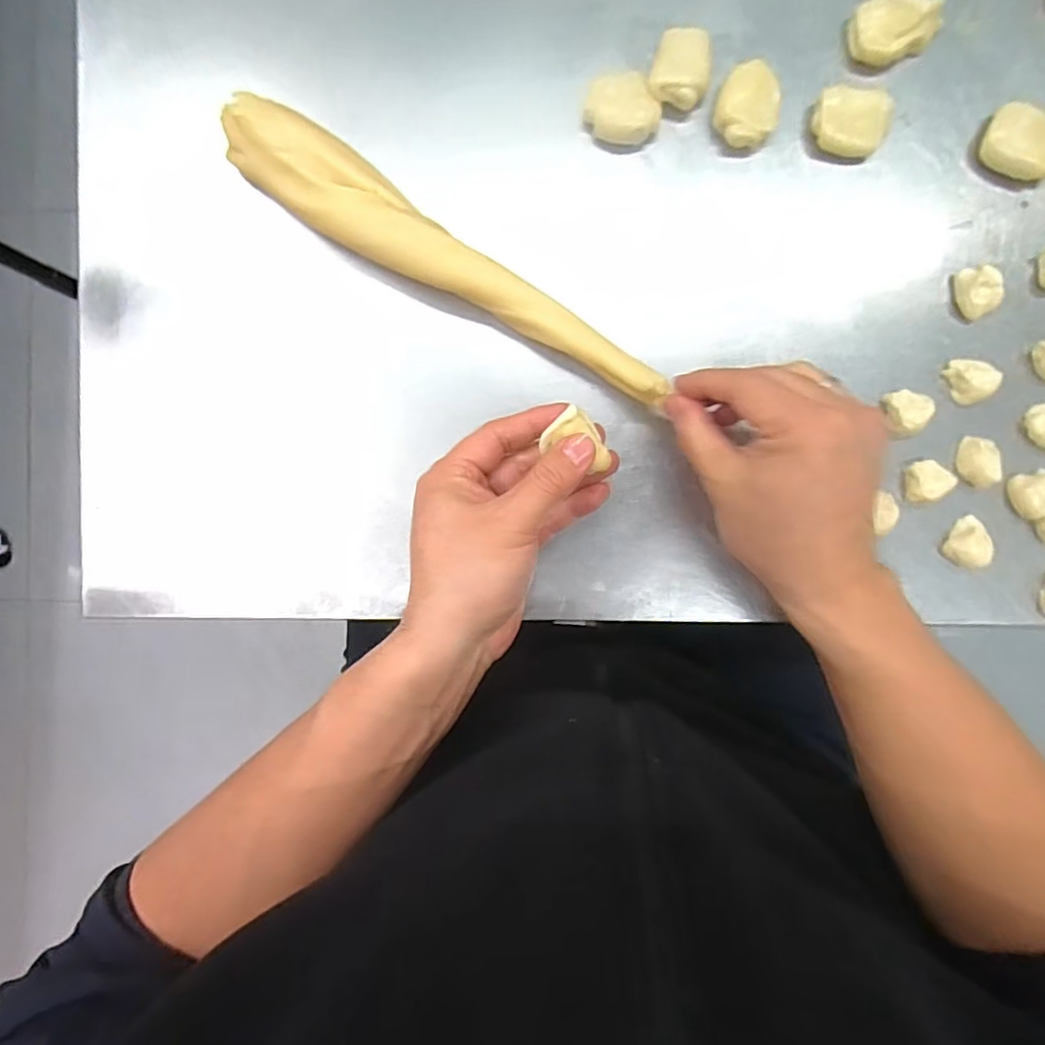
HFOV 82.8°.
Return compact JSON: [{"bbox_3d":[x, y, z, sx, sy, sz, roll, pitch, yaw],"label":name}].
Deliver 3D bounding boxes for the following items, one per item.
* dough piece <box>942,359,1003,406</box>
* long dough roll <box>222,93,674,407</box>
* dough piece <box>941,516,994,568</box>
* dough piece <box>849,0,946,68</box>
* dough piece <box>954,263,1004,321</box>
[{"bbox_3d":[0.274,-0.087,0.360,0.023,0.011,0.028,-23,90,2],"label":"dough piece"},{"bbox_3d":[-0.045,-0.156,0.349,0.296,0.024,0.044,32,92,-2],"label":"long dough roll"},{"bbox_3d":[0.274,0.013,0.360,0.024,0.011,0.029,27,92,1],"label":"dough piece"},{"bbox_3d":[0.227,-0.296,0.357,0.053,0.014,0.035,-2,91,2],"label":"dough piece"},{"bbox_3d":[0.276,-0.140,0.357,0.020,0.016,0.031,-23,90,2],"label":"dough piece"}]

